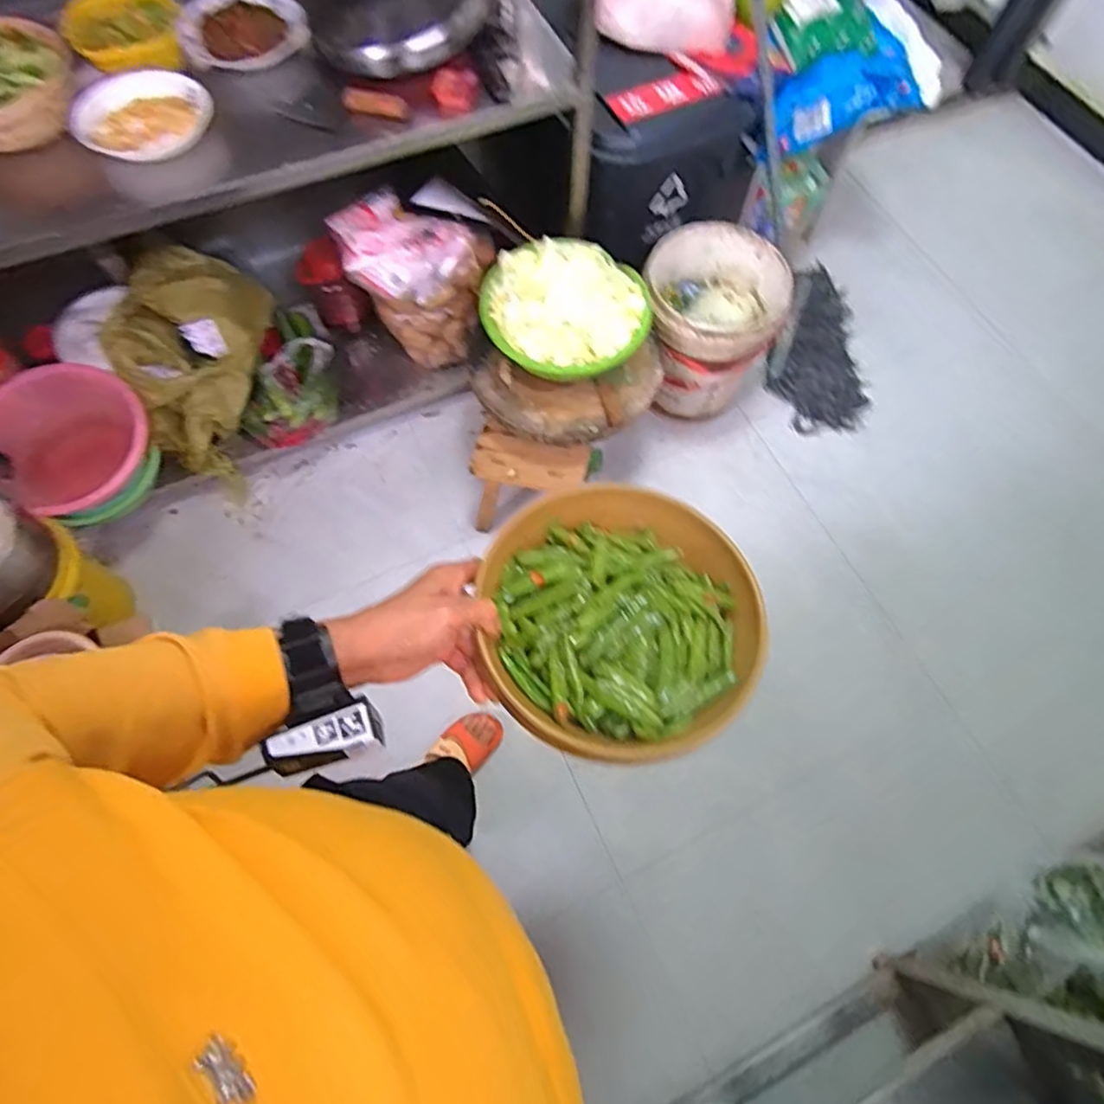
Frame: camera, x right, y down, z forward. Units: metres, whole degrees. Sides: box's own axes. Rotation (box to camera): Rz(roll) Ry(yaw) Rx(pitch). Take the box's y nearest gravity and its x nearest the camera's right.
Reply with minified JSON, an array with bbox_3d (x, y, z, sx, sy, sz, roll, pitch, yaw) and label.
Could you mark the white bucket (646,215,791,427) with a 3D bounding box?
[{"bbox_3d":[0.360,-0.525,1.530,0.304,0.354,0.308,1,66,-2],"label":"white bucket"}]

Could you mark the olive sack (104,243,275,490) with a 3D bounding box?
[{"bbox_3d":[-0.786,-0.426,1.465,0.249,0.303,0.414,2,66,-1],"label":"olive sack"}]

